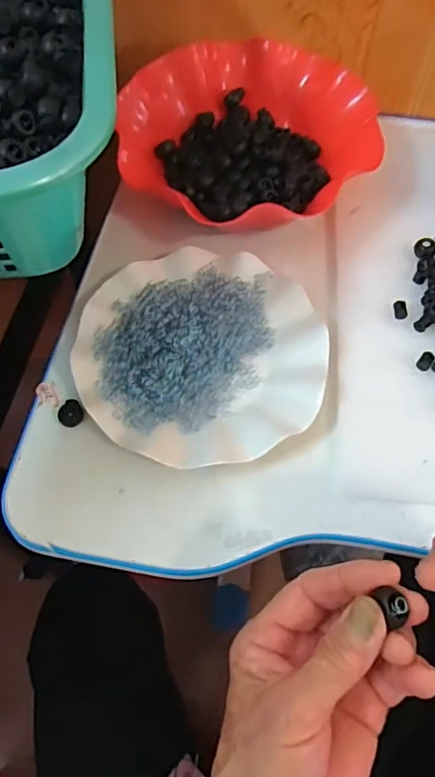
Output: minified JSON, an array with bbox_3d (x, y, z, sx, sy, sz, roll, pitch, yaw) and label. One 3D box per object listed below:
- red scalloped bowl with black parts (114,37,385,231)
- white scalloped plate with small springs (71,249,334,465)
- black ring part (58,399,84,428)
[{"bbox_3d":[0.028,-0.225,0.493,0.207,0.049,0.227,41,69,19],"label":"red scalloped bowl with black parts"},{"bbox_3d":[-0.013,-0.028,0.412,0.178,0.025,0.175,0,62,0],"label":"white scalloped plate with small springs"},{"bbox_3d":[-0.107,0.017,0.399,0.018,0.004,0.017,-37,68,-18],"label":"black ring part"}]

